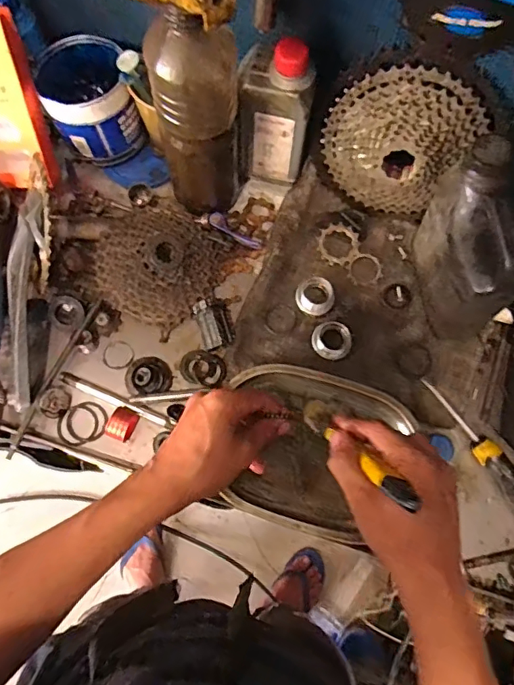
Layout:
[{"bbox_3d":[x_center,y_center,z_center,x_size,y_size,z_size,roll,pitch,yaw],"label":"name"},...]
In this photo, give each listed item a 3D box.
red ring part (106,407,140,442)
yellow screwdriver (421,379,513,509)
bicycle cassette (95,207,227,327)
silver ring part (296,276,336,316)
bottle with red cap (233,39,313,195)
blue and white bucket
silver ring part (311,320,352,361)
[{"bbox_3d":[-0.136,0.085,0.532,0.025,0.030,0.033,23,75,5],"label":"red ring part"},{"bbox_3d":[0.245,0.117,0.537,0.027,0.034,0.192,-31,77,-10],"label":"yellow screwdriver"},{"bbox_3d":[-0.109,-0.088,0.563,0.126,0.052,0.126,0,74,-1],"label":"bicycle cassette"},{"bbox_3d":[0.066,-0.052,0.580,0.043,0.019,0.037,17,74,4],"label":"silver ring part"},{"bbox_3d":[0.017,-0.235,0.548,0.072,0.173,0.052,8,74,1],"label":"bottle with red cap"},{"bbox_3d":[-0.191,-0.275,0.591,0.095,0.084,0.110,-20,76,-7],"label":"blue and white bucket"},{"bbox_3d":[0.083,-0.003,0.570,0.040,0.012,0.043,0,74,-1],"label":"silver ring part"}]

